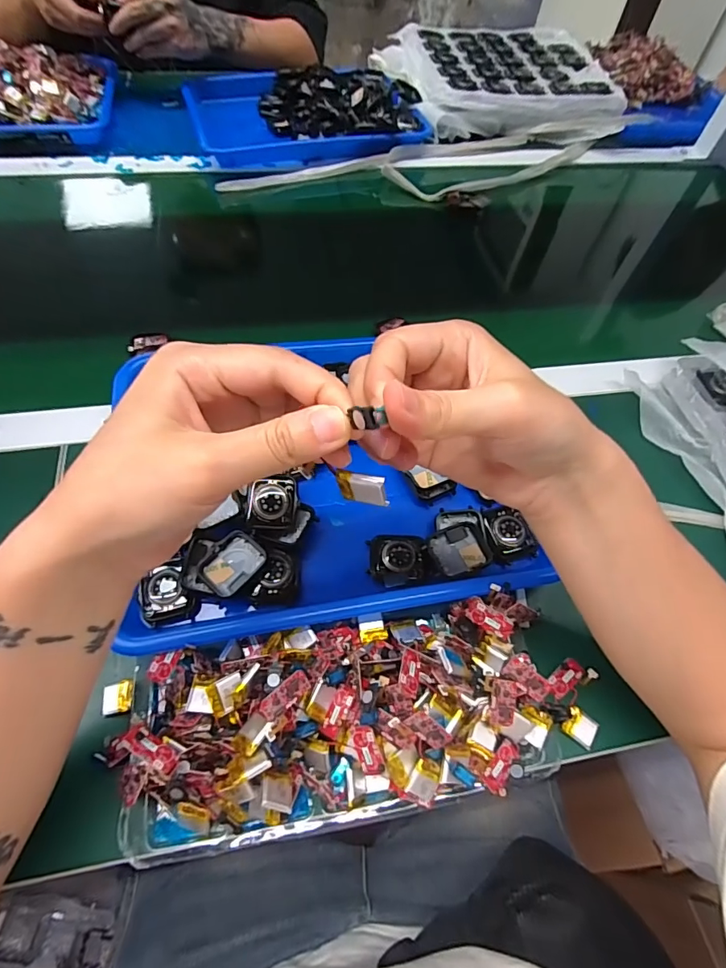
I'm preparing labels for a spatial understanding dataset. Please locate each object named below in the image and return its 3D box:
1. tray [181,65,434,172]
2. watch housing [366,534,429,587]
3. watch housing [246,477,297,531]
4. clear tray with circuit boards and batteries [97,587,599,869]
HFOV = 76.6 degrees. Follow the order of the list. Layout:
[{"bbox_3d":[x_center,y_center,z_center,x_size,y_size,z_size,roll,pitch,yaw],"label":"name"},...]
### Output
[{"bbox_3d":[-0.081,-0.538,0.665,0.330,0.048,0.225,-8,60,-9],"label":"tray"},{"bbox_3d":[0.025,0.054,0.332,0.041,0.008,0.038,-1,60,-5],"label":"watch housing"},{"bbox_3d":[-0.065,0.014,0.331,0.035,0.010,0.037,1,90,-5],"label":"watch housing"},{"bbox_3d":[0.005,0.139,0.282,0.302,0.056,0.111,-7,60,-8],"label":"clear tray with circuit boards and batteries"}]

